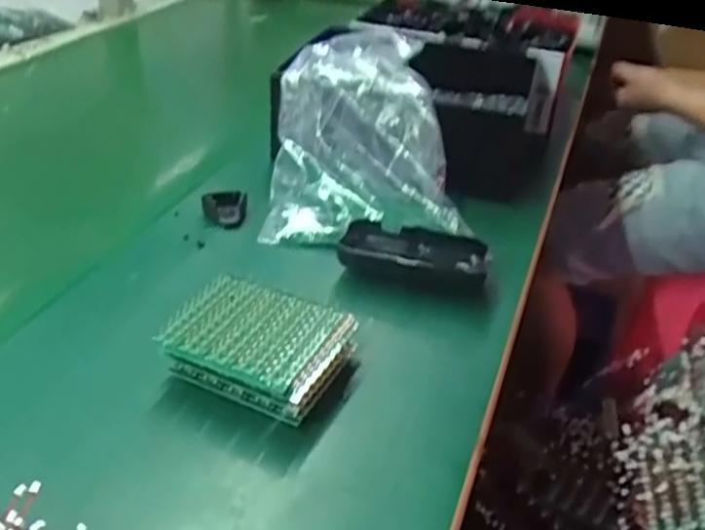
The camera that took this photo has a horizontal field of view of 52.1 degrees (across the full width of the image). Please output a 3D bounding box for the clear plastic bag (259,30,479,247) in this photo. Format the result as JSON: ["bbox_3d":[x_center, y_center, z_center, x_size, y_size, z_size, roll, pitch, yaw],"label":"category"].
[{"bbox_3d":[0.004,-0.126,0.633,0.147,0.108,0.220,0,33,-4],"label":"clear plastic bag"}]

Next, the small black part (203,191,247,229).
[{"bbox_3d":[-0.107,-0.048,0.605,0.035,0.019,0.033,-5,34,-12],"label":"small black part"}]

